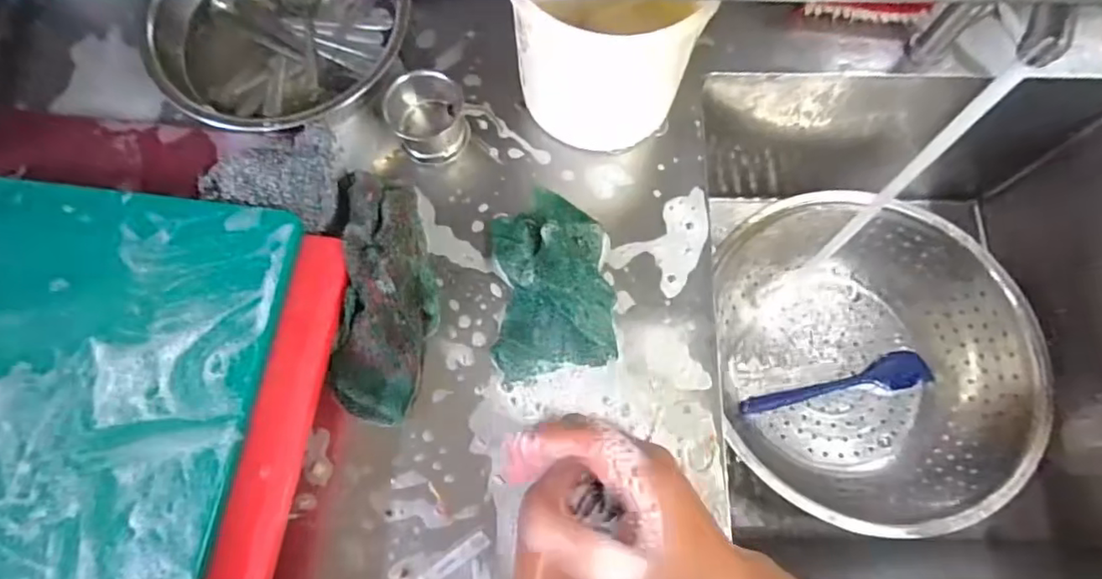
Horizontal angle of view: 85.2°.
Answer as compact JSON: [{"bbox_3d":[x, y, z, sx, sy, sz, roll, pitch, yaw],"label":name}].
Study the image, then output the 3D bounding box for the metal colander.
[{"bbox_3d":[0.416,0.101,0.791,0.366,0.144,0.391,-2,71,-2],"label":"metal colander"}]

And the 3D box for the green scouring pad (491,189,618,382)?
[{"bbox_3d":[0.001,-0.014,0.558,0.106,0.043,0.173,-6,73,-2],"label":"green scouring pad"}]

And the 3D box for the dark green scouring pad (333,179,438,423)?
[{"bbox_3d":[-0.149,0.002,0.546,0.081,0.058,0.221,1,73,0],"label":"dark green scouring pad"}]

